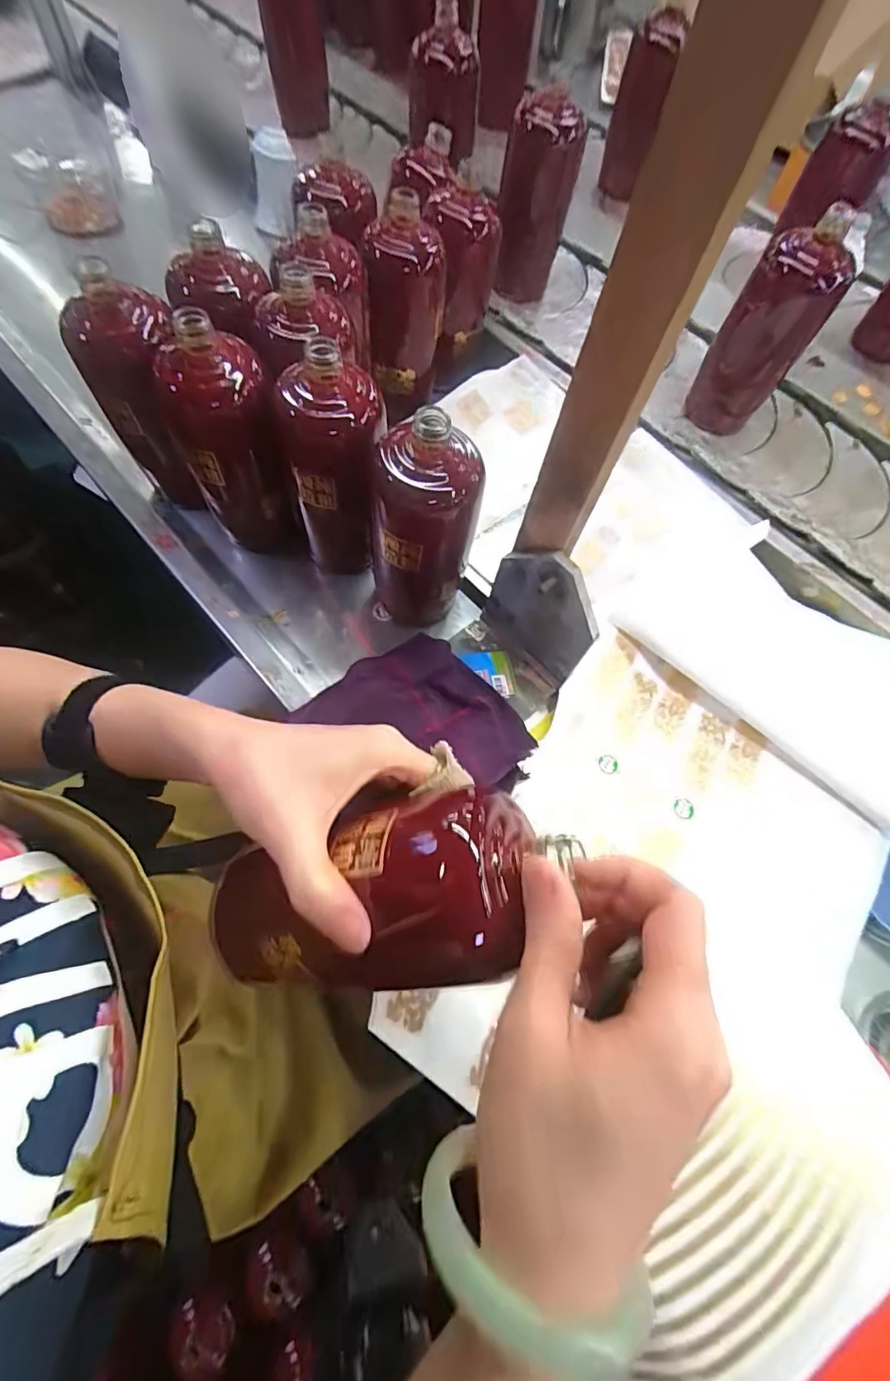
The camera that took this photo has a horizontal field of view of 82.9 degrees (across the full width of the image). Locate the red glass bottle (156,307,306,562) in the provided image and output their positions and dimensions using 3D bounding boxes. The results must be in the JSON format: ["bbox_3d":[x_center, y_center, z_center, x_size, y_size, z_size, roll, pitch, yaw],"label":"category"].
[{"bbox_3d":[-0.172,-0.194,0.417,0.079,0.181,0.077,-26,71,-13],"label":"red glass bottle"}]

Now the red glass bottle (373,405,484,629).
[{"bbox_3d":[-0.019,-0.120,0.395,0.082,0.177,0.074,13,67,3],"label":"red glass bottle"}]

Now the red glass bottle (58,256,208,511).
[{"bbox_3d":[-0.248,-0.242,0.428,0.075,0.186,0.076,19,67,5],"label":"red glass bottle"}]

